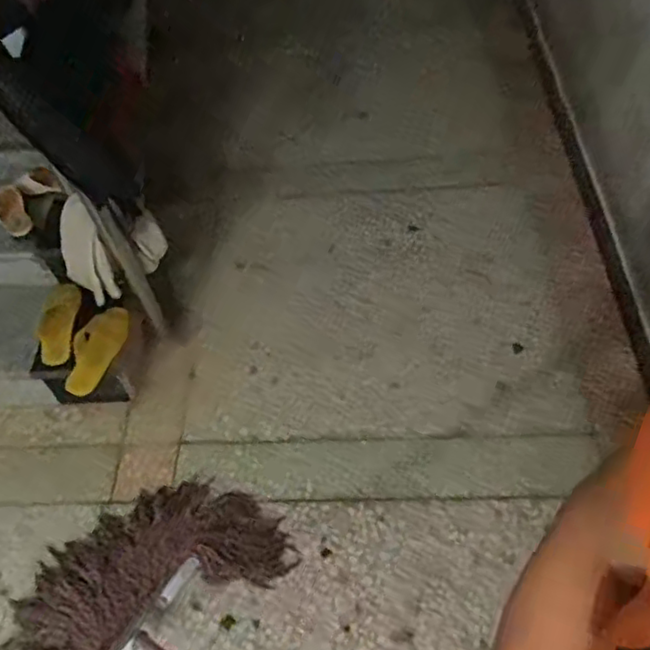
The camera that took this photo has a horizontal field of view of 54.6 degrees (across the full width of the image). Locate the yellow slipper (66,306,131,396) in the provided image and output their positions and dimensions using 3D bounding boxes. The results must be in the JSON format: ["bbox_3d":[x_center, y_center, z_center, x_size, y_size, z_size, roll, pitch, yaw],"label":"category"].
[{"bbox_3d":[-0.552,0.058,1.518,0.074,0.061,0.226,23,82,20],"label":"yellow slipper"}]

